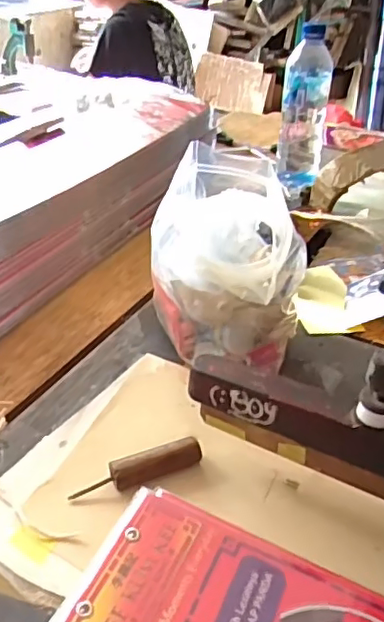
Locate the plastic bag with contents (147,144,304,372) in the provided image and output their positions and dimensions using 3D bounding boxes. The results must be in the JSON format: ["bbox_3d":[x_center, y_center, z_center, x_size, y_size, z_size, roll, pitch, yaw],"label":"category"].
[{"bbox_3d":[0.033,-0.039,0.532,0.128,0.152,0.157,8,34,8],"label":"plastic bag with contents"}]

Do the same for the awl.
[{"bbox_3d":[-0.036,0.111,0.415,0.092,0.020,0.018,-11,36,-20],"label":"awl"}]

